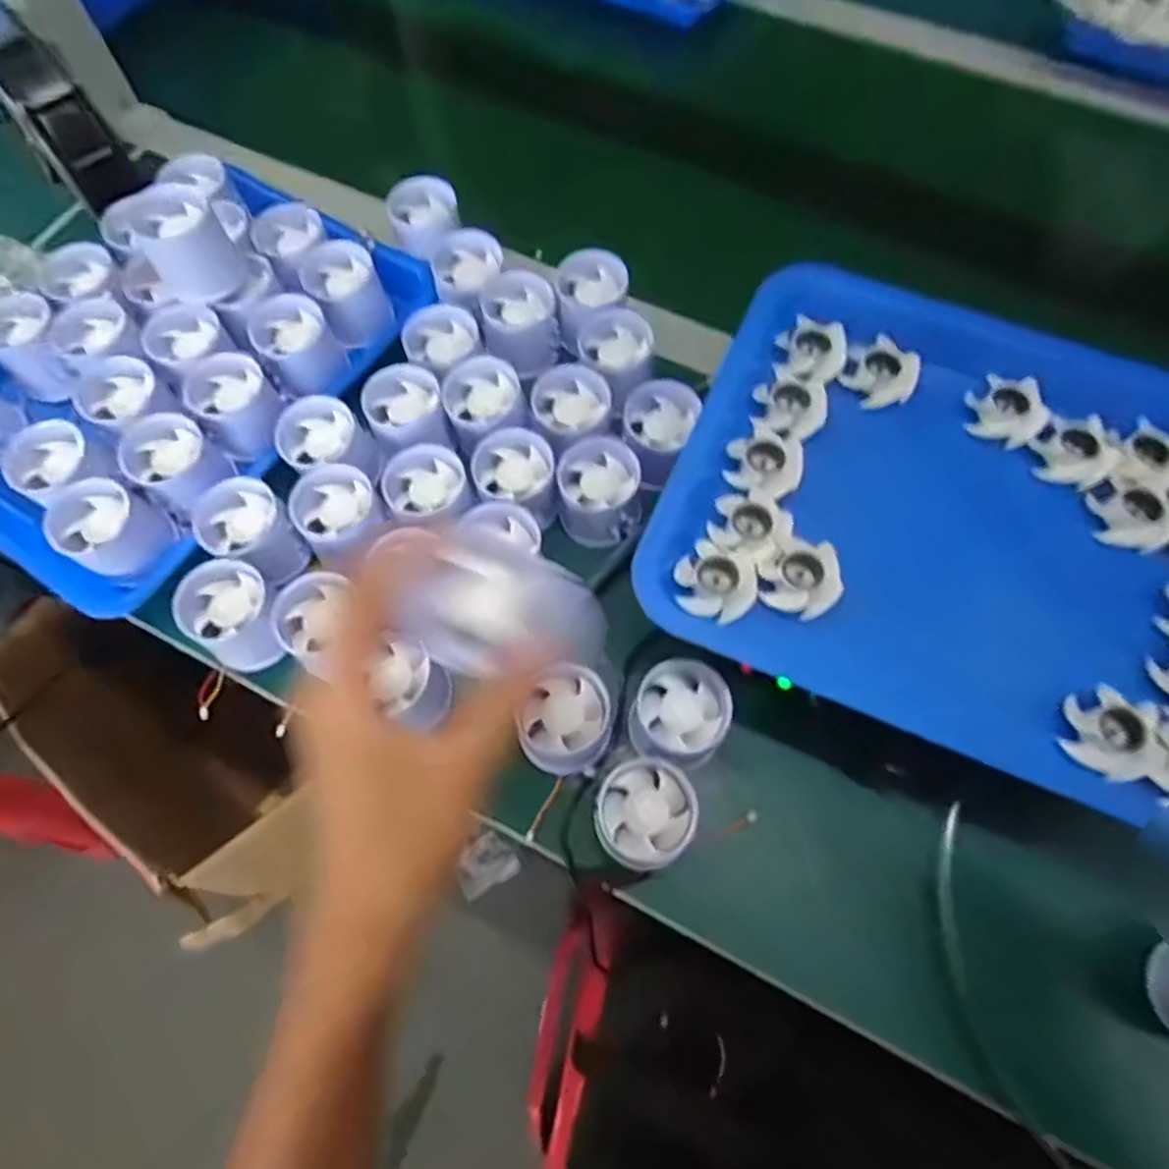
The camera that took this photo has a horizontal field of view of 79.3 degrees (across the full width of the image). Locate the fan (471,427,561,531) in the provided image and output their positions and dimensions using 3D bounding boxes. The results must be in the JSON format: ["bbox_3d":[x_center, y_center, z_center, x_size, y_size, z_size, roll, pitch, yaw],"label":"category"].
[{"bbox_3d":[-0.045,-0.067,0.462,0.052,0.043,0.054,-12,68,-5],"label":"fan"}]

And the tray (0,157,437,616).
[{"bbox_3d":[-0.299,-0.172,0.487,0.234,0.098,0.335,36,71,14],"label":"tray"}]

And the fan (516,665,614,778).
[{"bbox_3d":[-0.009,0.080,0.410,0.055,0.047,0.054,23,69,9],"label":"fan"}]

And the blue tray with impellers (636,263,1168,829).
[{"bbox_3d":[0.225,-0.031,0.400,0.341,0.059,0.267,21,69,8],"label":"blue tray with impellers"}]

